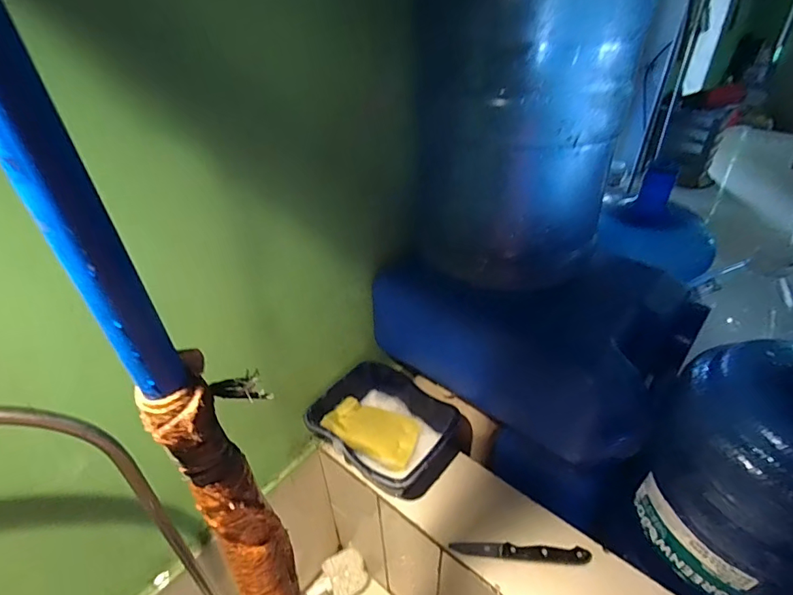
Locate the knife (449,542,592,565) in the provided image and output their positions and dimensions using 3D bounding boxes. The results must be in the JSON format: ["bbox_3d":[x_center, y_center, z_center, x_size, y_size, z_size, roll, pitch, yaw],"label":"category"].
[{"bbox_3d":[0.161,0.331,0.583,0.175,0.015,0.020,2,37,5],"label":"knife"}]

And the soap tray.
[{"bbox_3d":[-0.017,0.209,0.703,0.208,0.083,0.173,24,44,30],"label":"soap tray"}]

